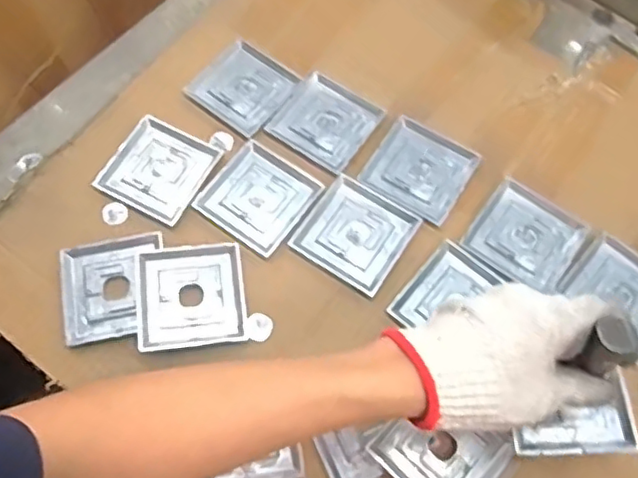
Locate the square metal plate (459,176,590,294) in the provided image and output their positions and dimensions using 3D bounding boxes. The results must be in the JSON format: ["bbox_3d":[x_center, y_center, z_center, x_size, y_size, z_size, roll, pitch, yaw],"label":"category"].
[{"bbox_3d":[0.191,-0.002,0.565,0.089,0.004,0.087,35,72,13],"label":"square metal plate"}]

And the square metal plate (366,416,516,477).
[{"bbox_3d":[0.097,0.167,0.481,0.086,0.010,0.082,42,73,15],"label":"square metal plate"}]

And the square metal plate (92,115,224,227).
[{"bbox_3d":[-0.154,-0.067,0.594,0.091,0.009,0.090,26,70,10],"label":"square metal plate"}]

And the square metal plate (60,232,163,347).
[{"bbox_3d":[-0.182,0.044,0.542,0.088,0.010,0.092,-10,68,-4],"label":"square metal plate"}]

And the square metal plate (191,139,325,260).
[{"bbox_3d":[-0.057,-0.041,0.580,0.092,0.004,0.092,35,71,13],"label":"square metal plate"}]

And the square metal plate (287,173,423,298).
[{"bbox_3d":[0.035,-0.006,0.565,0.090,0.004,0.089,32,71,12],"label":"square metal plate"}]

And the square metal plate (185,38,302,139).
[{"bbox_3d":[-0.077,-0.157,0.631,0.088,0.004,0.088,36,72,13],"label":"square metal plate"}]

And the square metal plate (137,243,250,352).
[{"bbox_3d":[-0.112,0.049,0.539,0.092,0.009,0.090,-8,68,-3],"label":"square metal plate"}]

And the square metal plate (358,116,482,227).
[{"bbox_3d":[0.098,-0.069,0.593,0.091,0.005,0.090,31,71,12],"label":"square metal plate"}]

